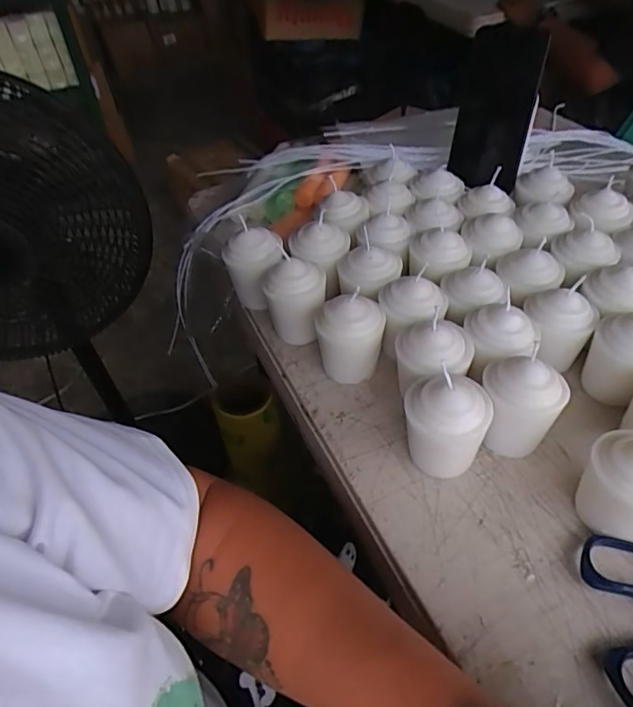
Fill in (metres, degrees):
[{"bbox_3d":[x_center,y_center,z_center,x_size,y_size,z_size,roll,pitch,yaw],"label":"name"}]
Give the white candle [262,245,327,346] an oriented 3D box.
[{"bbox_3d":[-0.019,-0.048,0.476,0.056,0.077,0.058,-5,45,0],"label":"white candle"}]

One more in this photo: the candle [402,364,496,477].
[{"bbox_3d":[0.090,0.051,0.368,0.058,0.074,0.052,5,46,9],"label":"candle"}]

